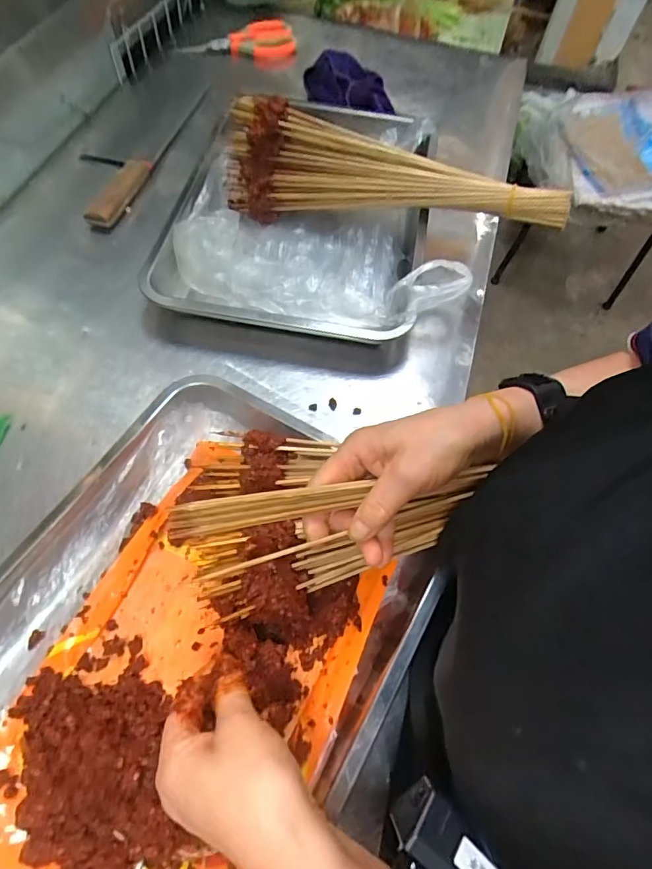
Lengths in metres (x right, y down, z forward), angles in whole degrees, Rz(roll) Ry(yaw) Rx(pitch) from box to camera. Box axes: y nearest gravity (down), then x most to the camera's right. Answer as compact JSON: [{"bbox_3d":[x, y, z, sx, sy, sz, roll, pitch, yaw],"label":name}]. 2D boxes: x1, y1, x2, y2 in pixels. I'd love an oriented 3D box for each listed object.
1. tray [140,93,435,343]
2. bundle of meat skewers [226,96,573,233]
[{"bbox_3d":[-0.025,-0.276,0.572,0.284,0.056,0.369,11,61,3],"label":"tray"},{"bbox_3d":[0.068,-0.293,0.553,0.387,0.100,0.071,14,62,5],"label":"bundle of meat skewers"}]

